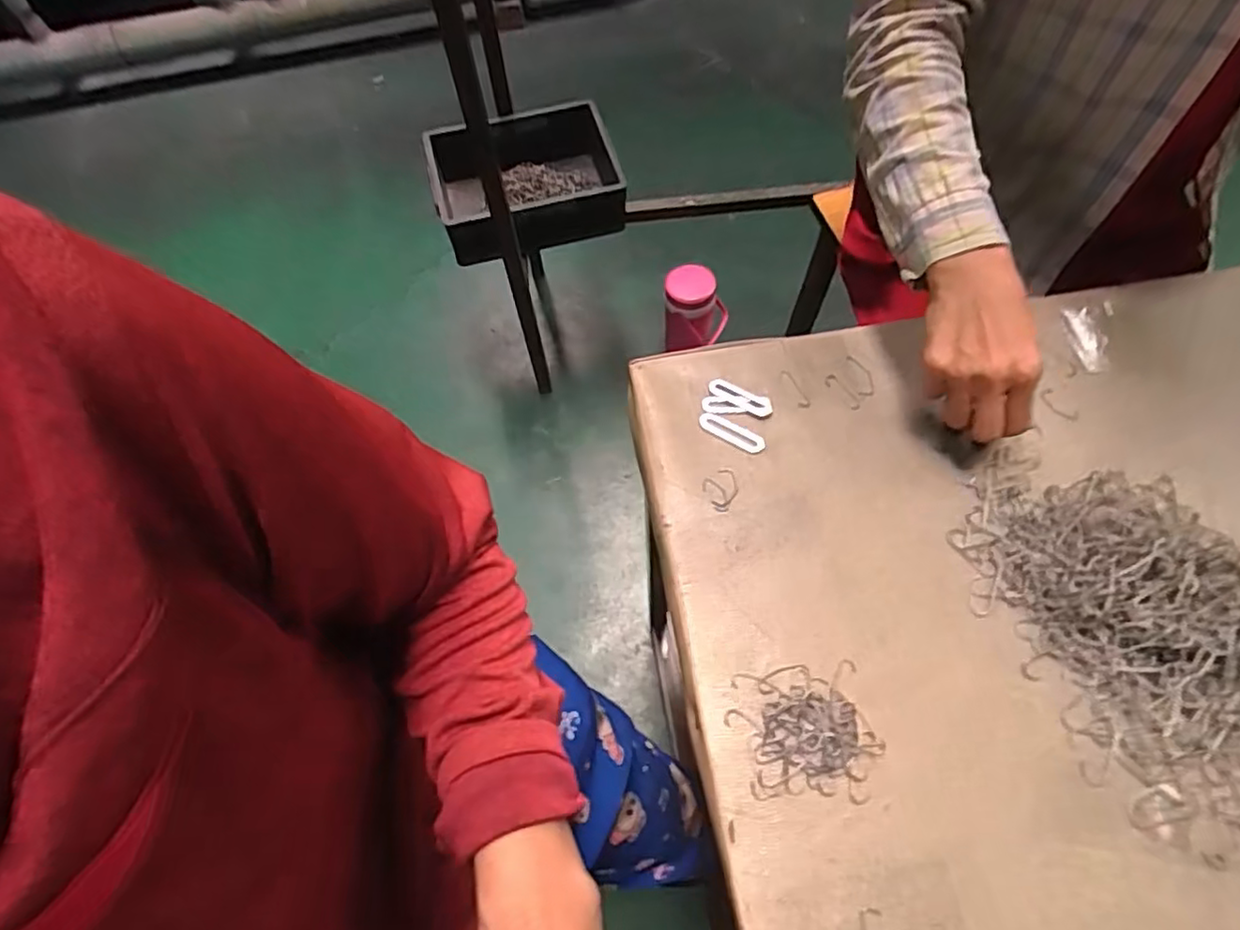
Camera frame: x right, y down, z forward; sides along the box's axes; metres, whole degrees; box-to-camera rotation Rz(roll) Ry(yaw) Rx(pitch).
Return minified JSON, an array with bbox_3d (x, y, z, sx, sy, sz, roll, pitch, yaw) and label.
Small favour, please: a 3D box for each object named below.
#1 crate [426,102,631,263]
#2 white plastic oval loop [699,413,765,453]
[{"bbox_3d":[-0.173,-0.533,1.215,0.335,0.104,0.275,-15,61,-6],"label":"crate"},{"bbox_3d":[0.087,-0.026,0.508,0.054,0.004,0.016,26,65,16],"label":"white plastic oval loop"}]

